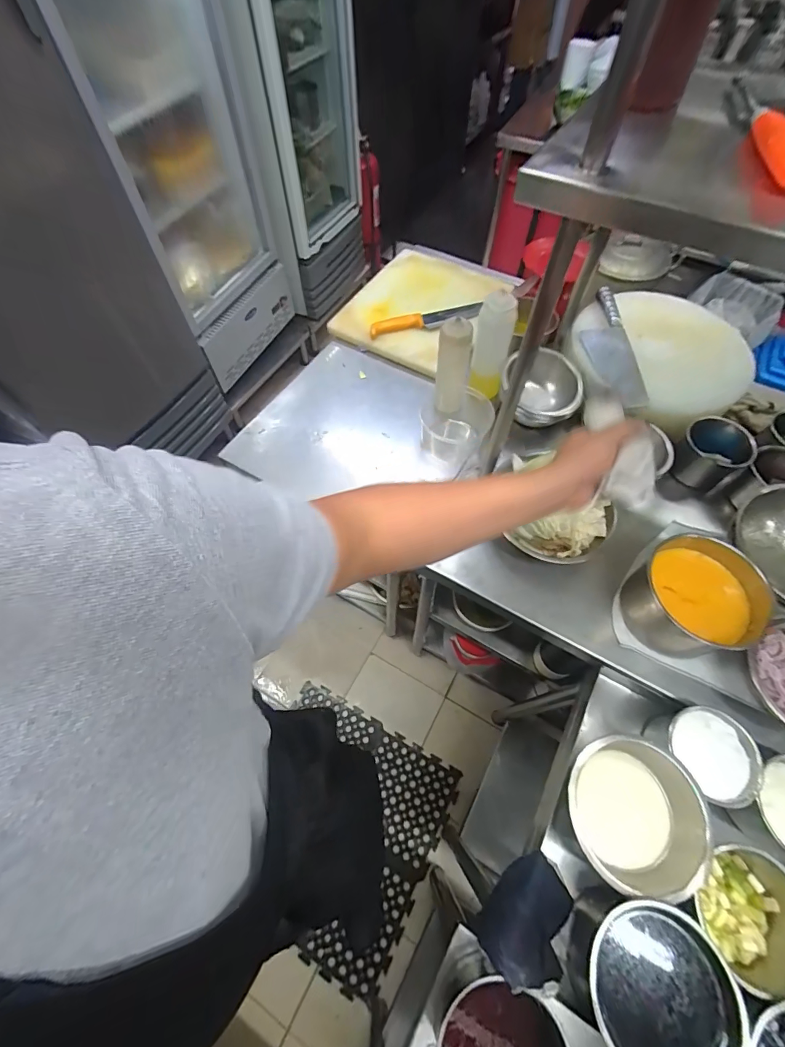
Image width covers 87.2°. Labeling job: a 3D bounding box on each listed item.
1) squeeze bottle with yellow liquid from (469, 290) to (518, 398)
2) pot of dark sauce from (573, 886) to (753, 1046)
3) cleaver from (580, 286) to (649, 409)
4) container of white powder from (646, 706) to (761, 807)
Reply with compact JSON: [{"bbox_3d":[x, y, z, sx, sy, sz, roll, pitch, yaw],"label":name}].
[{"bbox_3d":[0.195,-0.351,0.817,0.069,0.205,0.069,15,62,8],"label":"squeeze bottle with yellow liquid"},{"bbox_3d":[0.297,0.531,0.479,0.148,0.102,0.150,0,61,0],"label":"pot of dark sauce"},{"bbox_3d":[0.435,-0.362,0.840,0.077,0.032,0.262,-15,76,27],"label":"cleaver"},{"bbox_3d":[0.435,0.331,0.592,0.109,0.087,0.115,-1,61,-1],"label":"container of white powder"}]

